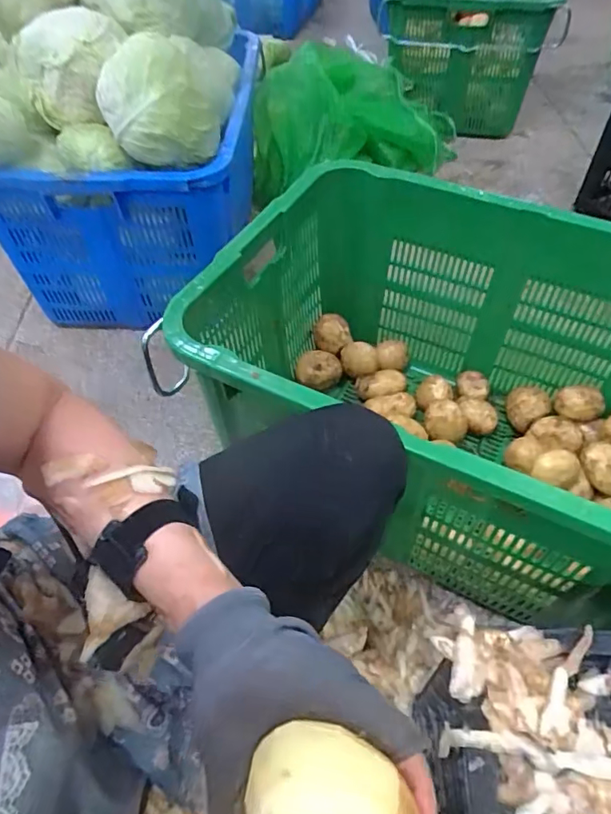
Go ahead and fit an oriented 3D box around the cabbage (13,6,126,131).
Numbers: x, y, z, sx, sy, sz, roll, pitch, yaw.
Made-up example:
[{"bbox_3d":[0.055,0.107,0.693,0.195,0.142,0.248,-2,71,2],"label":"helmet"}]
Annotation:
[{"bbox_3d":[-0.359,-0.543,0.842,0.121,0.120,0.145,10,52,8],"label":"cabbage"}]

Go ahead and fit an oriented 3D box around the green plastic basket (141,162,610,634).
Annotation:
[{"bbox_3d":[0.217,-0.020,0.768,0.667,0.366,0.490,24,56,19],"label":"green plastic basket"}]

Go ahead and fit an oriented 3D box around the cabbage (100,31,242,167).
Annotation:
[{"bbox_3d":[-0.209,-0.465,0.826,0.180,0.126,0.158,15,53,13],"label":"cabbage"}]

